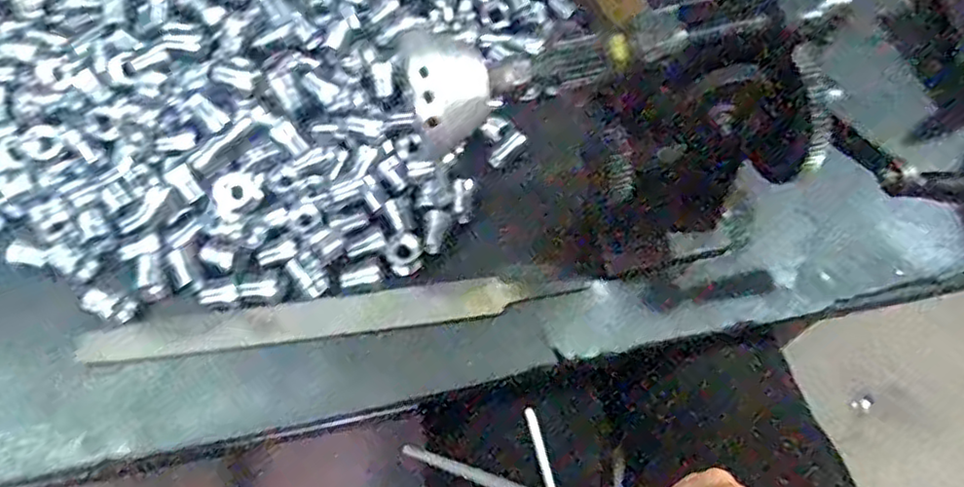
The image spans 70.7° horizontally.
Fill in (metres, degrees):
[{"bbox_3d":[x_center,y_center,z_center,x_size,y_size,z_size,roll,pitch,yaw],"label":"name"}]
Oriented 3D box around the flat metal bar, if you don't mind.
[{"bbox_3d":[-0.106,0.045,0.405,0.254,0.008,0.021,-6,64,-4],"label":"flat metal bar"}]

